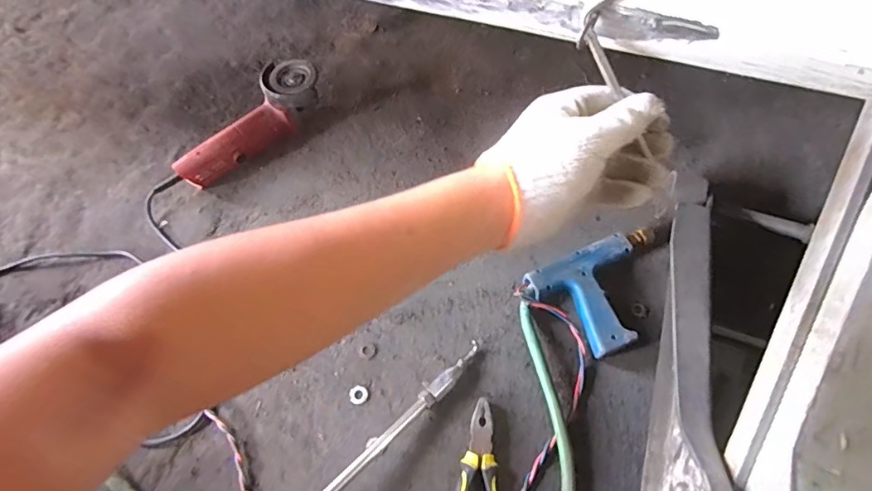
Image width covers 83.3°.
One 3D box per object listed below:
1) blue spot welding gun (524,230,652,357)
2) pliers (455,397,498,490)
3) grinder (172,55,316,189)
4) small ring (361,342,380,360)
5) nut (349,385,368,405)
[{"bbox_3d":[0.257,0.068,0.718,0.210,0.035,0.150,-23,64,-11],"label":"blue spot welding gun"},{"bbox_3d":[0.052,0.290,0.596,0.057,0.014,0.193,8,63,5],"label":"pliers"},{"bbox_3d":[-0.309,-0.201,0.828,0.279,0.067,0.083,-45,70,-7],"label":"grinder"},{"bbox_3d":[-0.093,0.149,0.694,0.024,0.004,0.023,-1,62,1],"label":"small ring"},{"bbox_3d":[-0.105,0.203,0.667,0.024,0.004,0.024,-1,62,1],"label":"nut"}]

